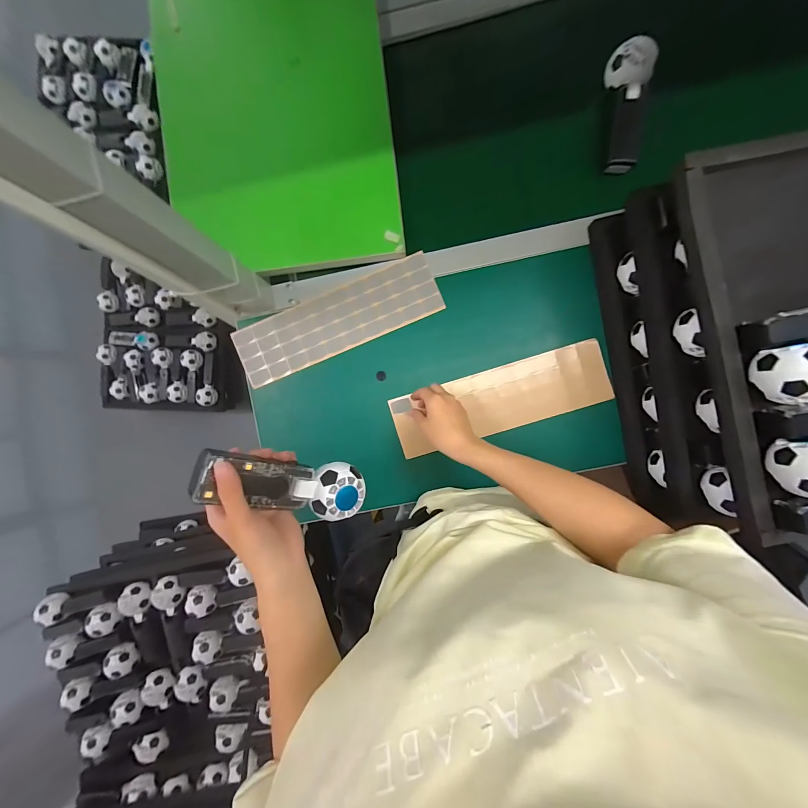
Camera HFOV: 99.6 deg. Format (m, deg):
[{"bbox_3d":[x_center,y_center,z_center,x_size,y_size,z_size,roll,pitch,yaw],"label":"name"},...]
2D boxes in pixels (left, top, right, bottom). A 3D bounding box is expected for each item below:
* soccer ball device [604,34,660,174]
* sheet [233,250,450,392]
[{"bbox_3d":[0.324,-0.428,0.492,0.053,0.052,0.161,2,90,3],"label":"soccer ball device"},{"bbox_3d":[-0.108,-0.135,0.552,0.335,0.006,0.095,-23,89,3],"label":"sheet"}]

